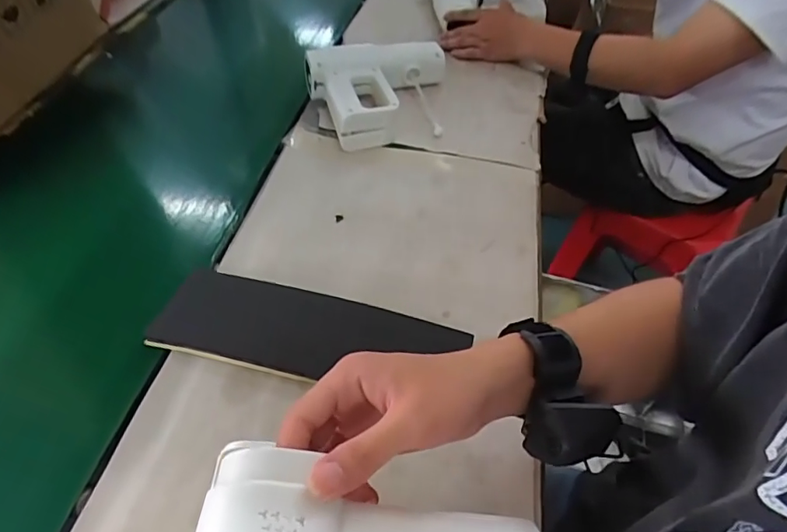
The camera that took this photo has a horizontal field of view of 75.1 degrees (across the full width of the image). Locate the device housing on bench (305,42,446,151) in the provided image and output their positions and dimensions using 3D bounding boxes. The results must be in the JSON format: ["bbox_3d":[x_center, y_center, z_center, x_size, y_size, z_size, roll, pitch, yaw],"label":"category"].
[{"bbox_3d":[-0.005,-0.244,0.724,0.206,0.083,0.142,-13,49,-13],"label":"device housing on bench"}]

